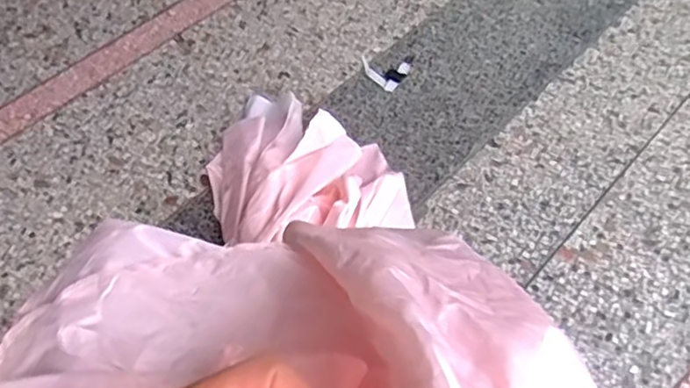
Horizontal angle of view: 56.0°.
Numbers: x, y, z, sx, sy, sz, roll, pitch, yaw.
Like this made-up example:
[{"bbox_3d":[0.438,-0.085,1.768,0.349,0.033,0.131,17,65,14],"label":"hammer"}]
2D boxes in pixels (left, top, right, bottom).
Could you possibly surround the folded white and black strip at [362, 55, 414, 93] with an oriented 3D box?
[{"bbox_3d":[0.083,-0.218,1.172,0.092,0.006,0.084,-6,60,-7],"label":"folded white and black strip"}]

